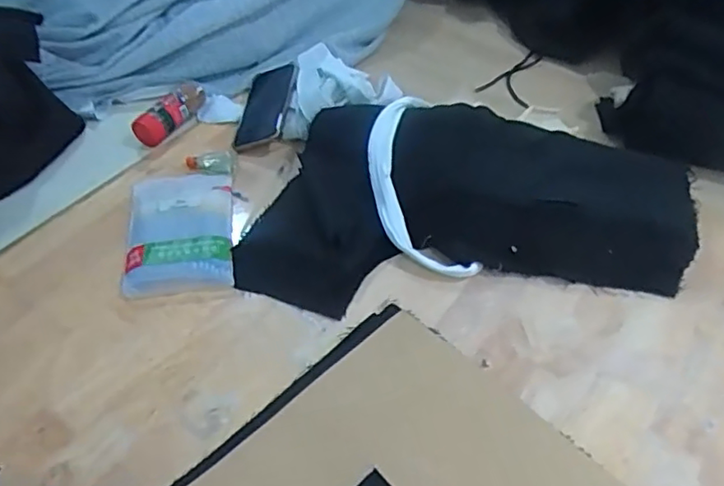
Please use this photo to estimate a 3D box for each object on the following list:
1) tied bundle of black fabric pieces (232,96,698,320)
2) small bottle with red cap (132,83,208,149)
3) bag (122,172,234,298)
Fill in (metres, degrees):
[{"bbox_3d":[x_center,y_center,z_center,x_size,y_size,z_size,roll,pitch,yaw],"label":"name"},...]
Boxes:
[{"bbox_3d":[0.107,-0.051,0.650,0.454,0.087,0.248,3,47,5],"label":"tied bundle of black fabric pieces"},{"bbox_3d":[-0.255,-0.177,0.819,0.049,0.034,0.118,23,52,21],"label":"small bottle with red cap"},{"bbox_3d":[-0.203,-0.018,0.678,0.114,0.017,0.177,-8,47,-5],"label":"bag"}]

